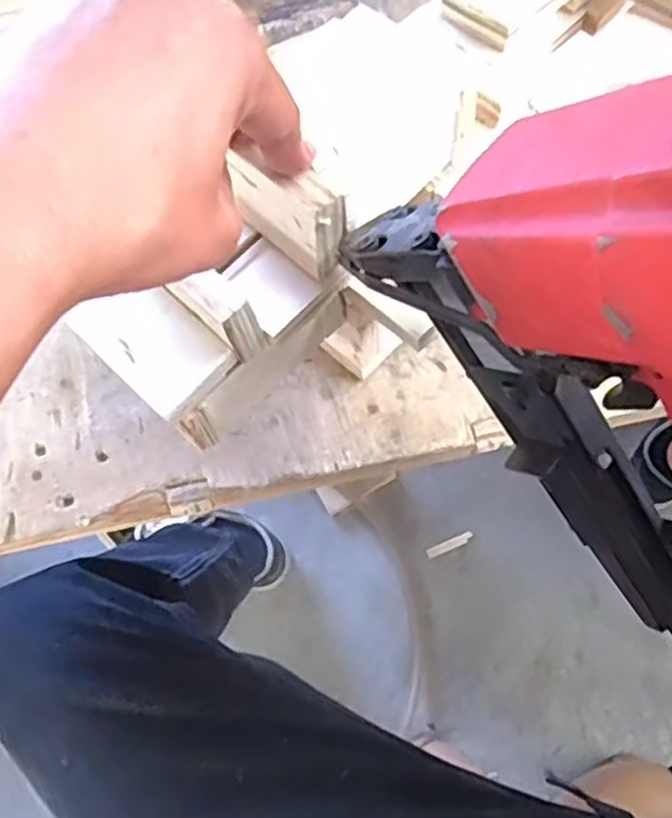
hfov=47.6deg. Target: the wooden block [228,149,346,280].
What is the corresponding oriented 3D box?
[{"bbox_3d":[-0.020,-0.087,0.329,0.052,0.043,0.018,40,73,14],"label":"wooden block"}]

